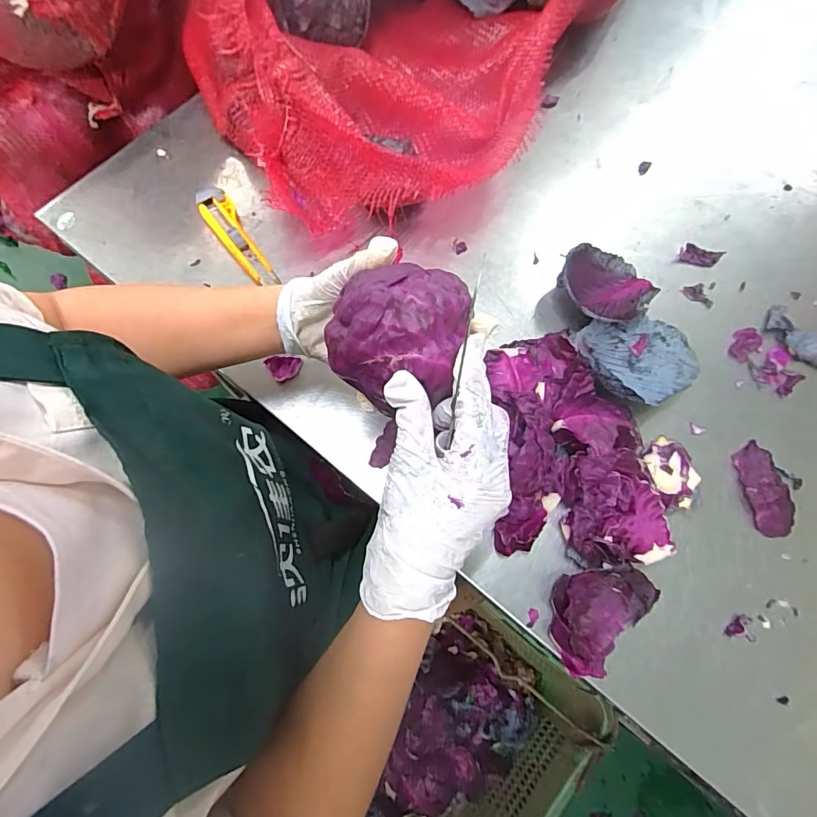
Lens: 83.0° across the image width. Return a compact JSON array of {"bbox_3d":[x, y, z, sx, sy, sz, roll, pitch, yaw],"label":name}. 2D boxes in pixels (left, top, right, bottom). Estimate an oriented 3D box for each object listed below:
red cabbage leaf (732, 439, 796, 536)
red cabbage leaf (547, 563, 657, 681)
[{"bbox_3d":[0.371,0.083,0.481,0.042,0.010,0.094,-6,73,-4],"label":"red cabbage leaf"},{"bbox_3d":[0.172,0.191,0.427,0.075,0.033,0.104,35,75,9],"label":"red cabbage leaf"}]

